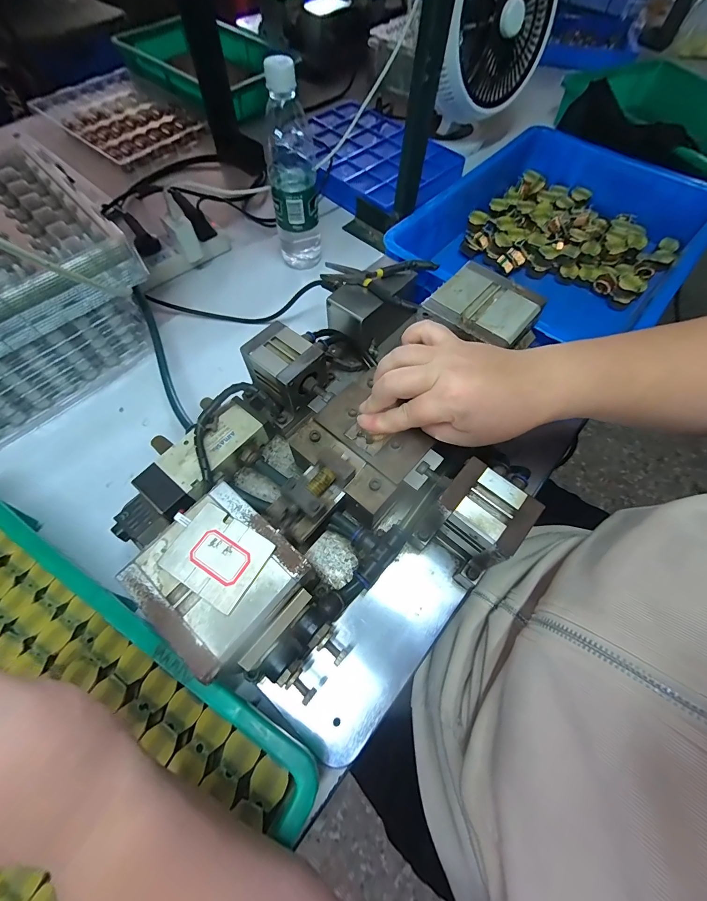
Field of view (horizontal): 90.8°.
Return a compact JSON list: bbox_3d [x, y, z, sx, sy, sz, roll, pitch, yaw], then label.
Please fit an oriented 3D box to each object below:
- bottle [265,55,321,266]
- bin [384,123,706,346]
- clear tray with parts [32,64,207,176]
[{"bbox_3d":[-0.081,-0.371,0.470,0.064,0.209,0.060,-7,64,-5],"label":"bottle"},{"bbox_3d":[0.293,-0.295,0.524,0.327,0.117,0.405,38,68,15],"label":"bin"},{"bbox_3d":[-0.485,-0.706,0.738,0.335,0.033,0.244,35,68,14],"label":"clear tray with parts"}]

